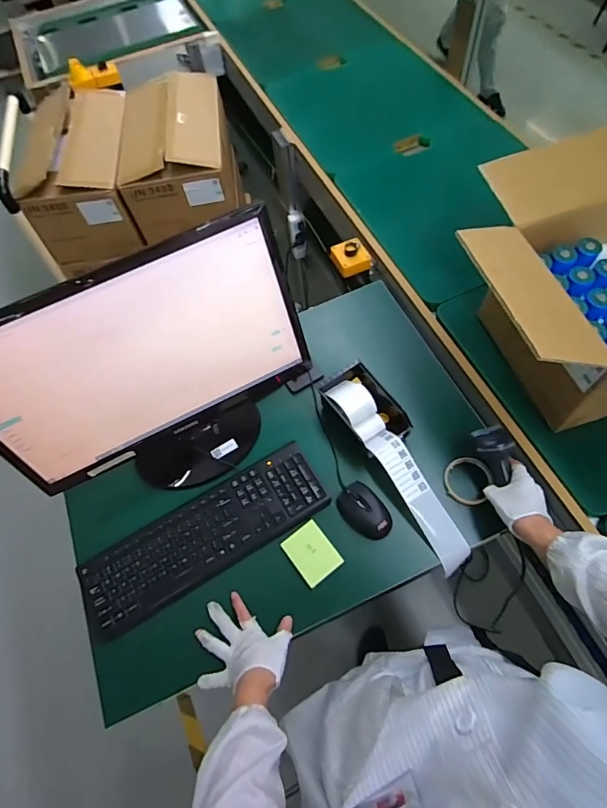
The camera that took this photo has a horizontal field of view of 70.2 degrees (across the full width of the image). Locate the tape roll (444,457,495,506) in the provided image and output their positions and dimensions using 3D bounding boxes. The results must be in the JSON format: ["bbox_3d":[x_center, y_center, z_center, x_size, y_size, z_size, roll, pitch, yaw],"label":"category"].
[{"bbox_3d":[0.302,0.140,0.797,0.081,0.018,0.087,-1,63,2],"label":"tape roll"}]

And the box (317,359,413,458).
[{"bbox_3d":[0.116,0.012,0.848,0.116,0.073,0.179,-30,66,-12],"label":"box"}]

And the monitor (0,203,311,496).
[{"bbox_3d":[-0.236,-0.025,0.710,0.514,0.360,0.194,-23,64,-9],"label":"monitor"}]

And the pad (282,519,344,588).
[{"bbox_3d":[0.015,0.260,0.756,0.072,0.006,0.091,-34,67,-14],"label":"pad"}]

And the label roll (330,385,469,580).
[{"bbox_3d":[0.171,0.114,0.792,0.076,0.068,0.384,-29,66,-12],"label":"label roll"}]

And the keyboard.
[{"bbox_3d":[-0.174,0.231,0.766,0.444,0.020,0.135,-29,65,-12],"label":"keyboard"}]

